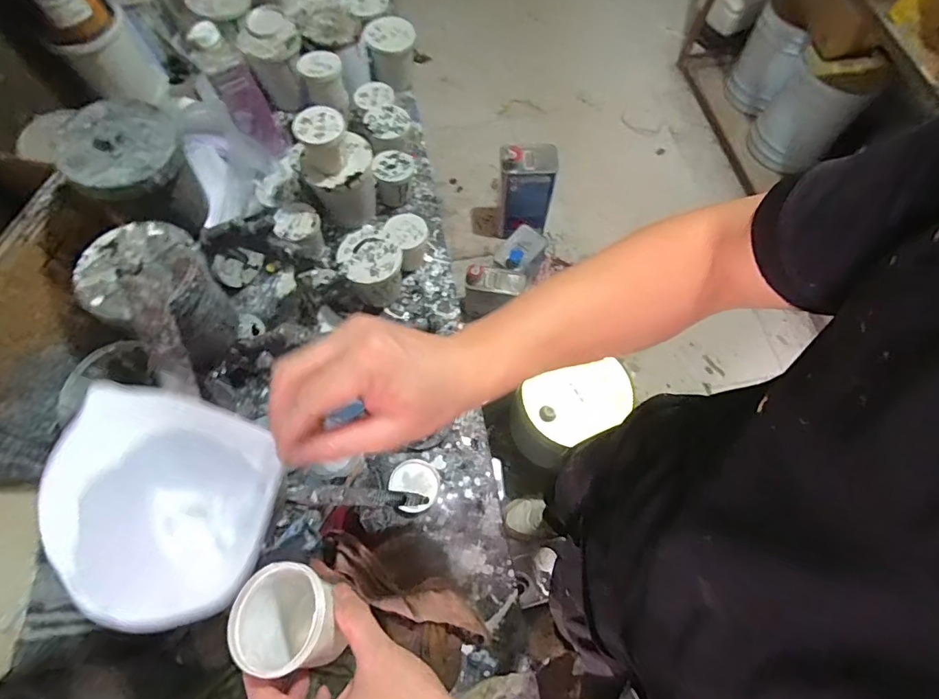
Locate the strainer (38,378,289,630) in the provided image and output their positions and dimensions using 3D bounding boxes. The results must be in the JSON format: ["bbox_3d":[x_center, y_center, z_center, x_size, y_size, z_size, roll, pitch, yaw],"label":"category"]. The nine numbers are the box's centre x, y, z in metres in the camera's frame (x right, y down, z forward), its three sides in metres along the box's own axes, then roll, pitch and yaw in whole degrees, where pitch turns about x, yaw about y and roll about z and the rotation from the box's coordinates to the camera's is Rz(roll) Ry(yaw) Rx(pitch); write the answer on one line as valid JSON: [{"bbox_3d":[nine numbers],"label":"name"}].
[{"bbox_3d":[-0.169,0.084,0.276,0.094,0.087,0.110,7,66,2],"label":"strainer"}]

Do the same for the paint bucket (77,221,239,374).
[{"bbox_3d":[-0.275,-0.049,0.446,0.098,0.094,0.091,0,66,-1],"label":"paint bucket"}]

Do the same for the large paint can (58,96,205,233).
[{"bbox_3d":[-0.337,-0.173,0.510,0.099,0.117,0.097,0,66,-1],"label":"large paint can"}]

